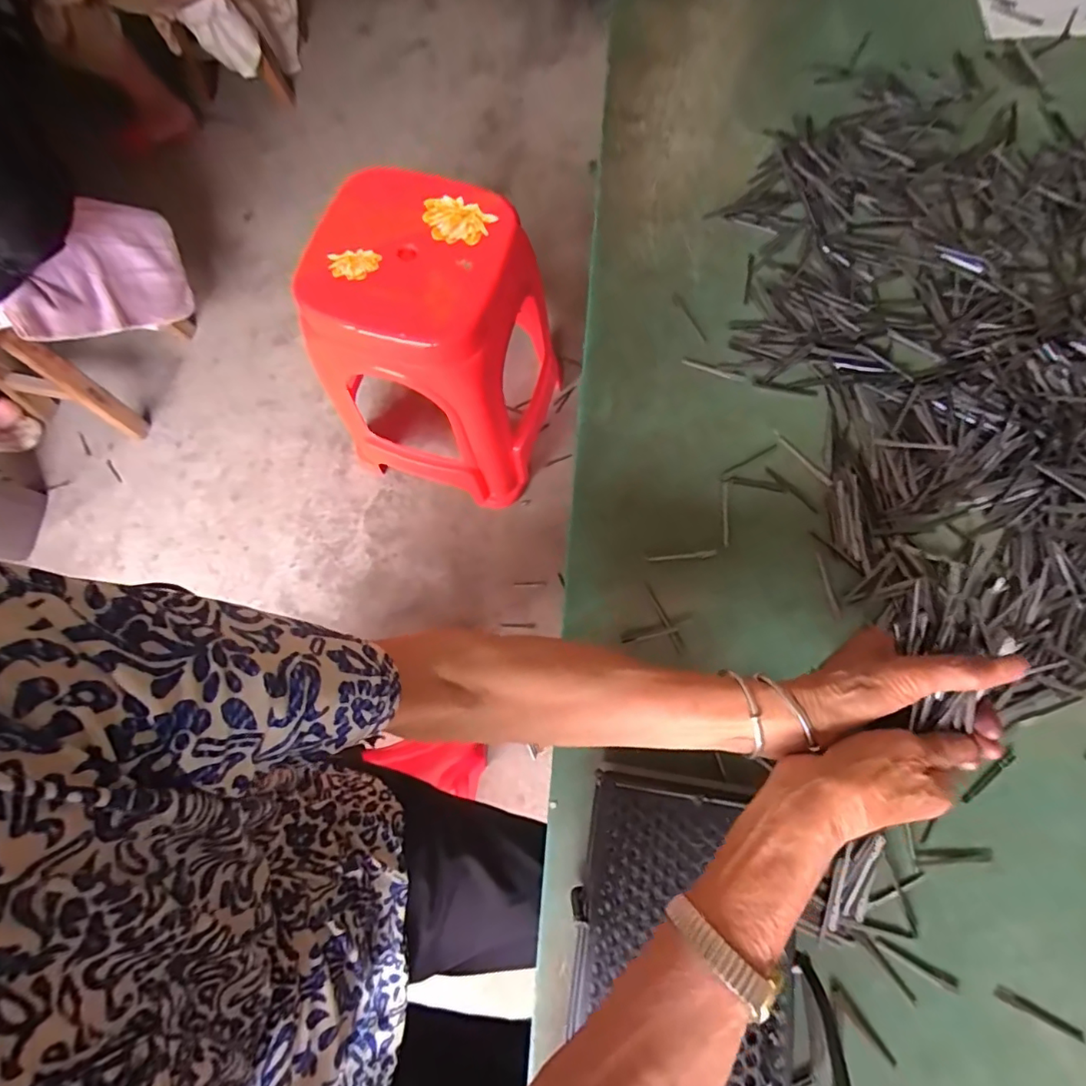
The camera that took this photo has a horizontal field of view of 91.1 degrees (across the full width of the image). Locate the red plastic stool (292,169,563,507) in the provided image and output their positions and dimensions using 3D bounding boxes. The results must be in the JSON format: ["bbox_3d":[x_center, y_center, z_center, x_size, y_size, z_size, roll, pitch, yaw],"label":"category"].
[{"bbox_3d":[-0.177,-0.316,0.936,0.332,0.443,0.300,18,76,6],"label":"red plastic stool"}]

